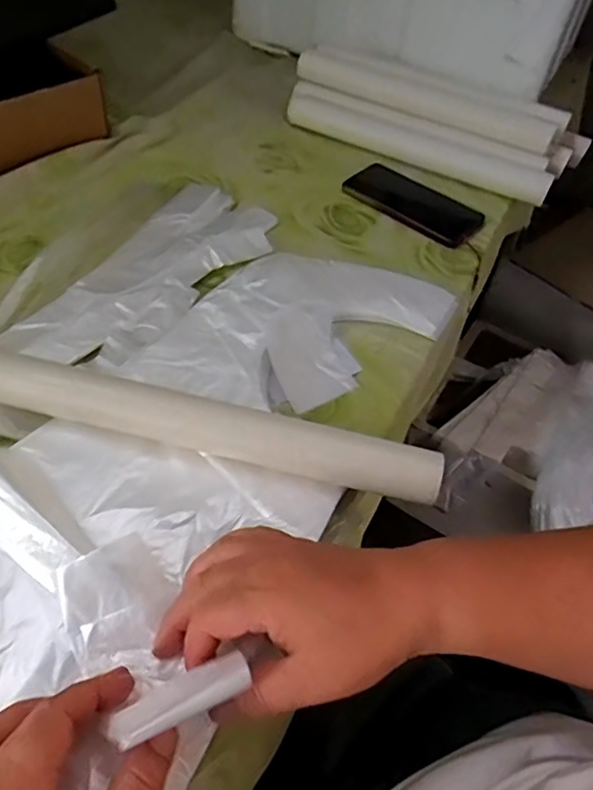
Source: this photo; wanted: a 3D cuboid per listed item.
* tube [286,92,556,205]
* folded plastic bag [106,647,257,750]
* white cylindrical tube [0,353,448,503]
[{"bbox_3d":[0.159,-0.338,0.754,0.368,0.036,0.050,23,52,14],"label":"tube"},{"bbox_3d":[-0.054,0.144,0.267,0.067,0.009,0.020,-14,52,-31],"label":"folded plastic bag"},{"bbox_3d":[-0.073,0.023,0.414,0.356,0.037,0.034,13,50,5],"label":"white cylindrical tube"}]

